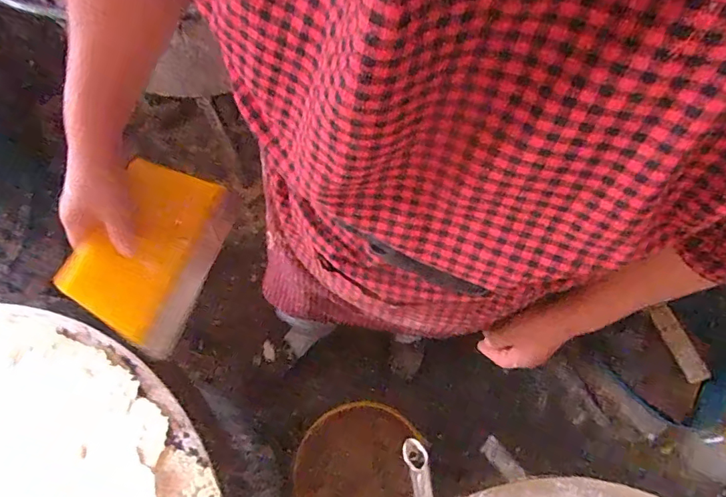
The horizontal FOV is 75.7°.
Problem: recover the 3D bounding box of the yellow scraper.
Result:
[{"bbox_3d":[-0.217,0.002,0.491,0.014,0.127,0.186,2,65,45],"label":"yellow scraper"}]

